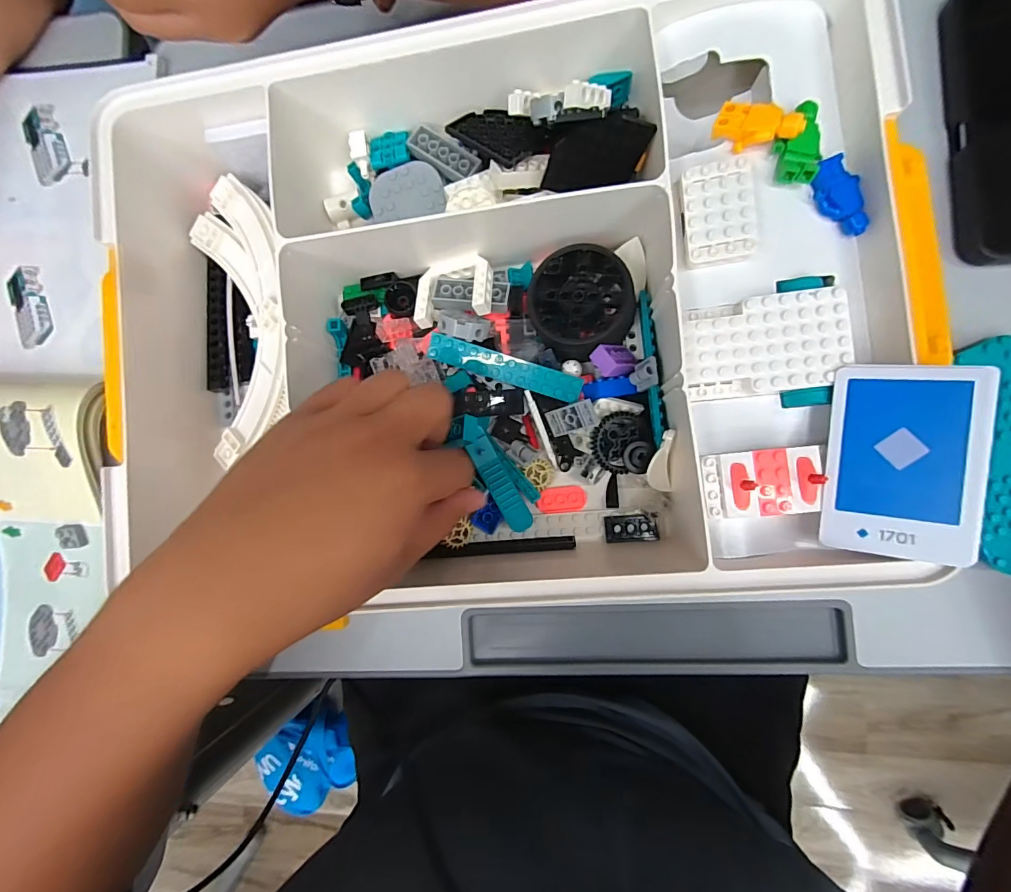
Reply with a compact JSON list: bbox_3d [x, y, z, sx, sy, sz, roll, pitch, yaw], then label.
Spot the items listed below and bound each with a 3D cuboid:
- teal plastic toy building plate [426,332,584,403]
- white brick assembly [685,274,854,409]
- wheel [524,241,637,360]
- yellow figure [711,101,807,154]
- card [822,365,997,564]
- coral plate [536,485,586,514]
[{"bbox_3d":[-0.001,-0.047,0.266,0.094,0.010,0.014,18,91,7],"label":"teal plastic toy building plate"},{"bbox_3d":[0.129,-0.053,0.224,0.074,0.015,0.062,1,88,7],"label":"white brick assembly"},{"bbox_3d":[0.045,-0.083,0.262,0.060,0.021,0.060,0,88,7],"label":"wheel"},{"bbox_3d":[0.123,-0.156,0.218,0.039,0.009,0.019,21,91,24],"label":"yellow figure"},{"bbox_3d":[0.180,0.007,0.201,0.056,0.004,0.085,5,92,26],"label":"card"},{"bbox_3d":[0.036,0.034,0.285,0.031,0.005,0.015,-7,87,7],"label":"coral plate"}]

